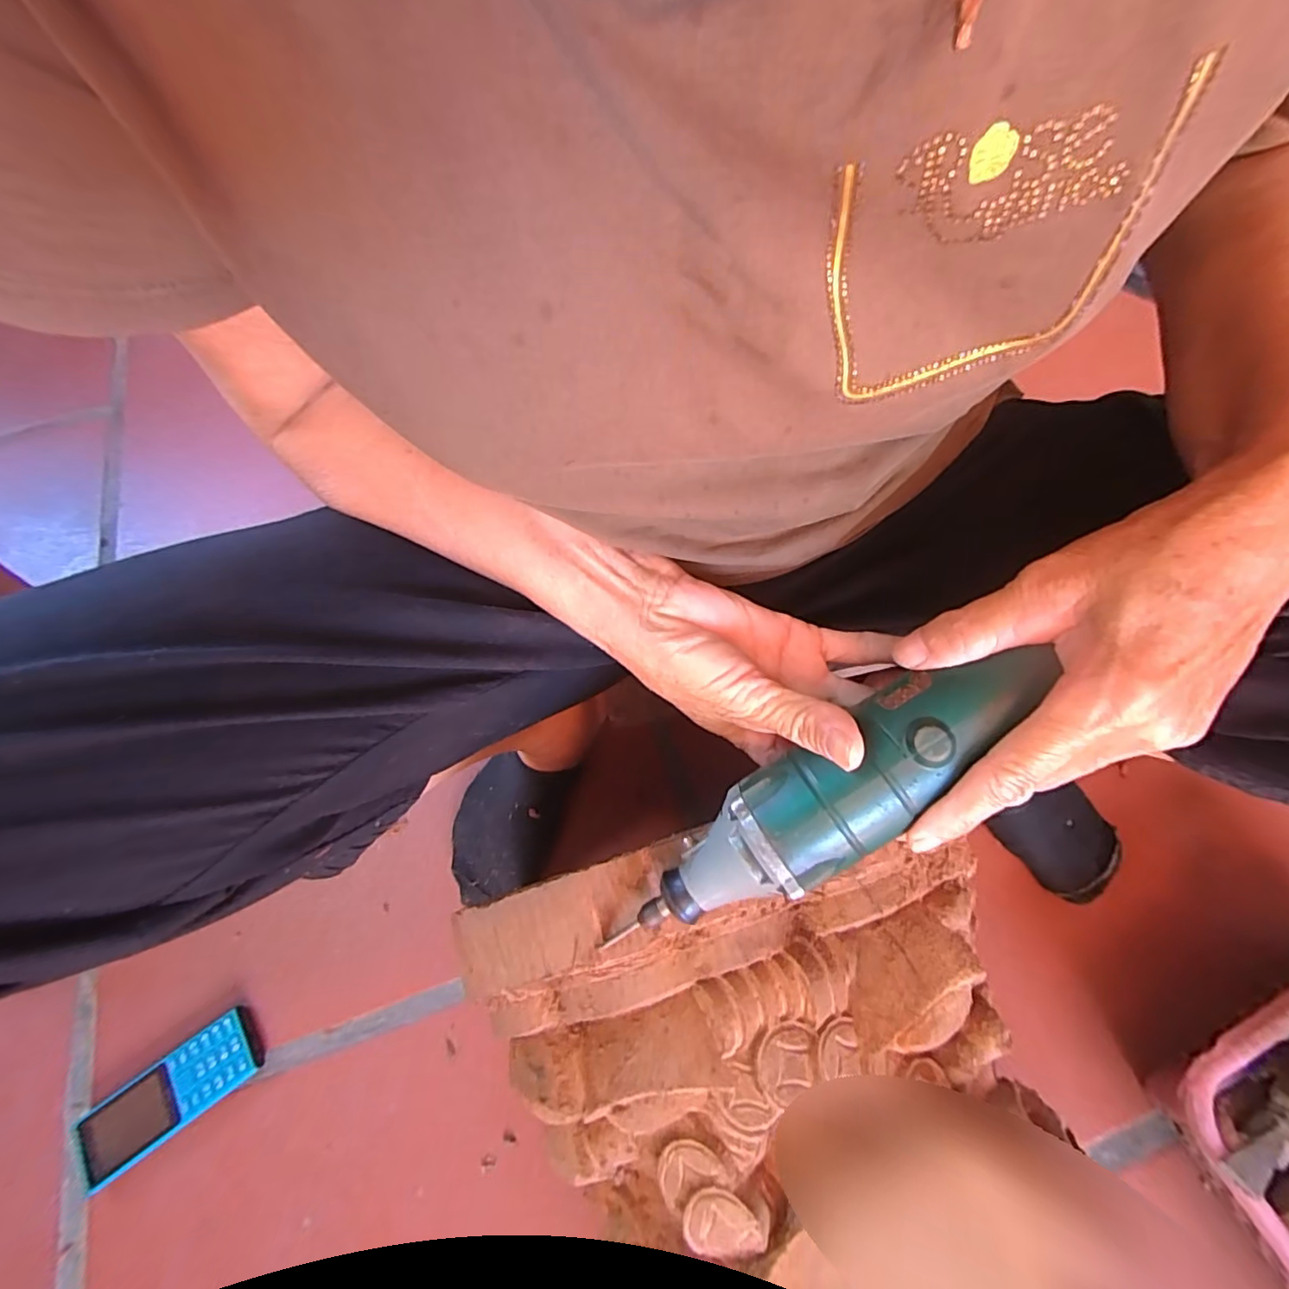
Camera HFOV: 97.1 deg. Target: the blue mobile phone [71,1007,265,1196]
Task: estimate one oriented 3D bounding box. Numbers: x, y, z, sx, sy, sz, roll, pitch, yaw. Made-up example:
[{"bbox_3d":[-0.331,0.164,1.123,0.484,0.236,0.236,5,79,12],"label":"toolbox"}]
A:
[{"bbox_3d":[-0.354,0.337,0.426,0.131,0.015,0.050,-35,68,-12],"label":"blue mobile phone"}]

